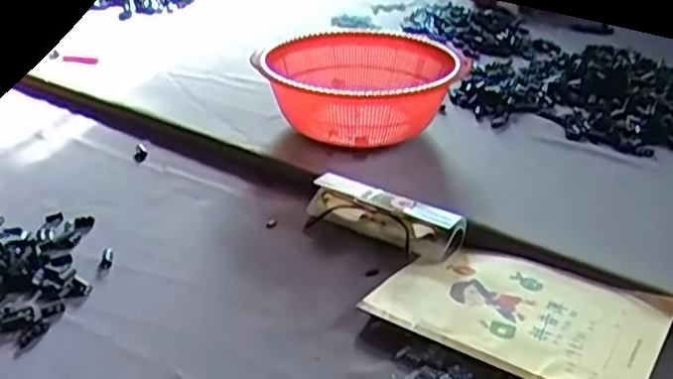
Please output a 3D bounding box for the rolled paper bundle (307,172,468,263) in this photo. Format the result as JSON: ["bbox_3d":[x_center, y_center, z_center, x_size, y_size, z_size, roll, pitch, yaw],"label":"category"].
[{"bbox_3d":[0.042,0.023,0.648,0.156,0.037,0.048,22,35,34],"label":"rolled paper bundle"}]

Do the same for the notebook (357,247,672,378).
[{"bbox_3d":[0.141,0.096,0.539,0.202,0.019,0.134,19,34,30],"label":"notebook"}]

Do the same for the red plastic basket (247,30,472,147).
[{"bbox_3d":[0.022,-0.109,0.801,0.191,0.105,0.213,21,35,33],"label":"red plastic basket"}]

